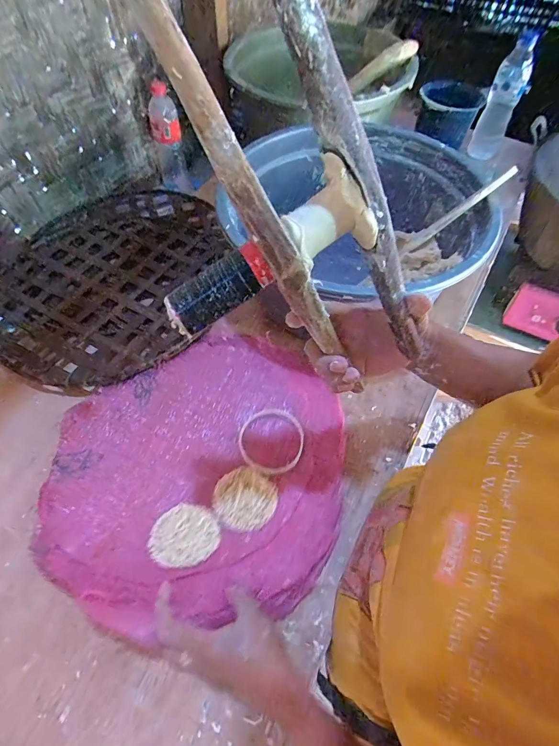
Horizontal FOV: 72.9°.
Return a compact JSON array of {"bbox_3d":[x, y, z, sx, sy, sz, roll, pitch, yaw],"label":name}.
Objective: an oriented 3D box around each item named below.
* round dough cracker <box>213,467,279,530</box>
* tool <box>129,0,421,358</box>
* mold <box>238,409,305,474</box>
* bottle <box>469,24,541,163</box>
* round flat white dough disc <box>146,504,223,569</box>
[{"bbox_3d":[-0.044,0.159,0.484,0.079,0.008,0.075,1,58,-1],"label":"round dough cracker"},{"bbox_3d":[0.030,-0.111,0.253,0.066,0.282,0.093,4,49,43],"label":"tool"},{"bbox_3d":[-0.012,0.092,0.530,0.092,0.009,0.093,1,58,-1],"label":"mold"},{"bbox_3d":[0.492,-0.595,0.832,0.074,0.222,0.054,24,61,15],"label":"bottle"},{"bbox_3d":[-0.113,0.192,0.453,0.079,0.004,0.075,2,41,-2],"label":"round flat white dough disc"}]

